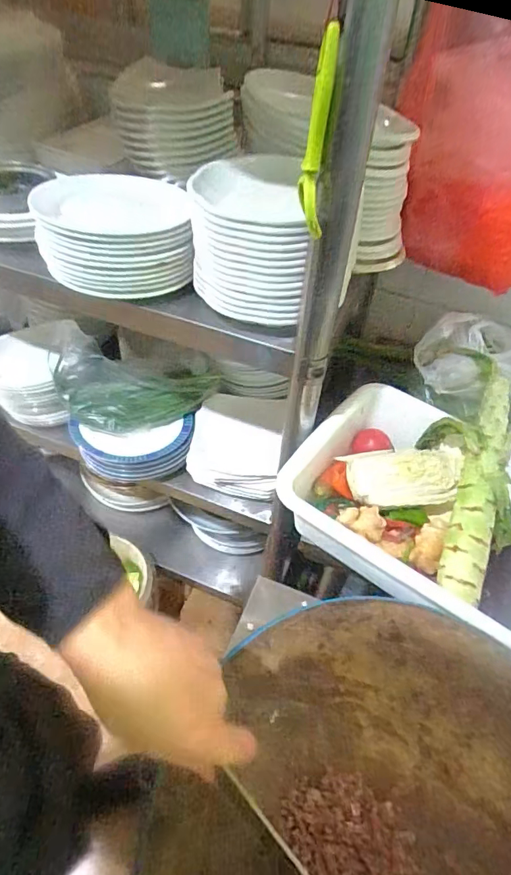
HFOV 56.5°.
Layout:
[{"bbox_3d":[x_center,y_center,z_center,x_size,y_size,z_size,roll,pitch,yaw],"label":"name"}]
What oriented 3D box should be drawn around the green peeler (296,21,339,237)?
[{"bbox_3d":[0.056,-0.259,0.416,0.025,0.153,0.035,11,48,5],"label":"green peeler"}]

